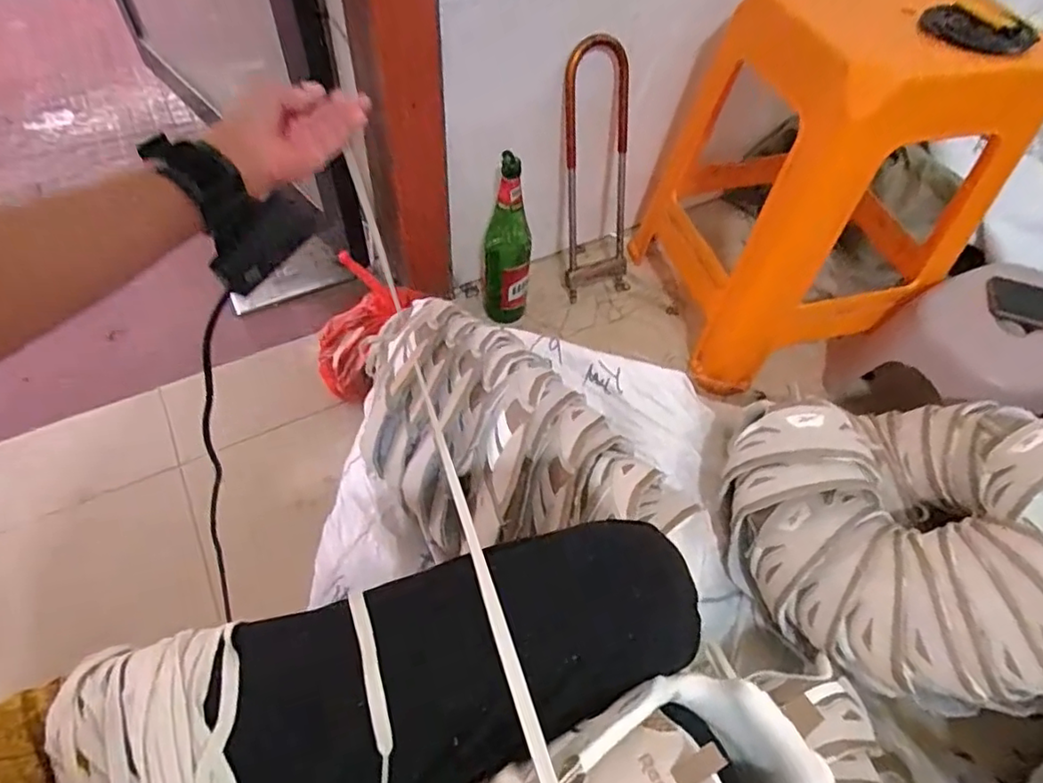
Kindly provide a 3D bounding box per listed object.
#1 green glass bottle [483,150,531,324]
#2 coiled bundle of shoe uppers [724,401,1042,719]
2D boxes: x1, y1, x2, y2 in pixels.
[{"bbox_3d":[-0.021,-0.221,0.919,0.071,0.263,0.064,2,54,-2],"label":"green glass bottle"},{"bbox_3d":[0.462,0.149,0.642,0.421,0.156,0.326,-12,56,-13],"label":"coiled bundle of shoe uppers"}]

